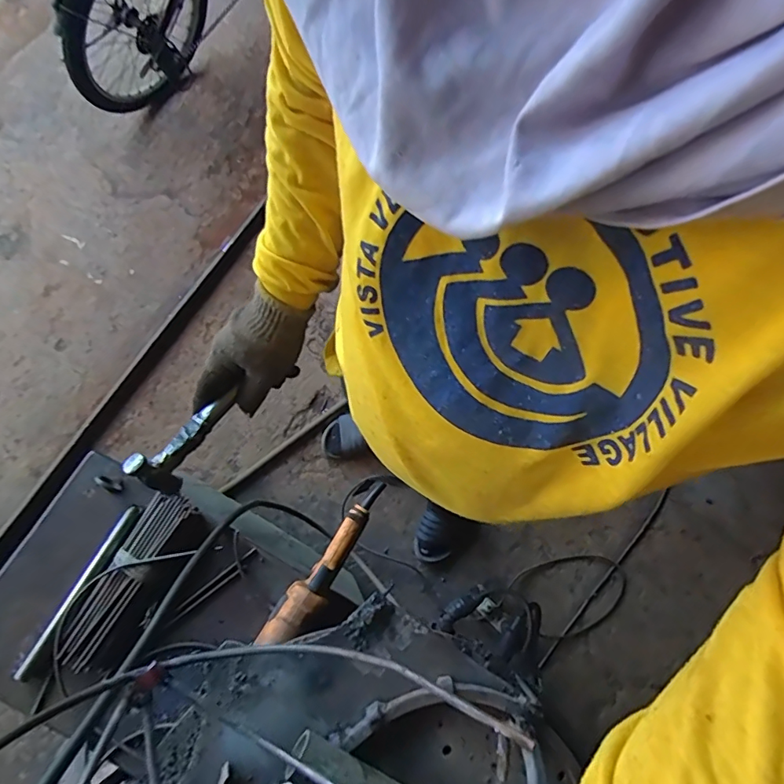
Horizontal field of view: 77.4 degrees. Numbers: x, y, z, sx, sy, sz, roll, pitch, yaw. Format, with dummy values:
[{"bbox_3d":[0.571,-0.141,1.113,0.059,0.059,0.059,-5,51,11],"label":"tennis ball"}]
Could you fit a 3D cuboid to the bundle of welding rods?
[{"bbox_3d":[-0.366,0.246,0.661,0.061,0.015,0.243,33,76,2],"label":"bundle of welding rods"}]

